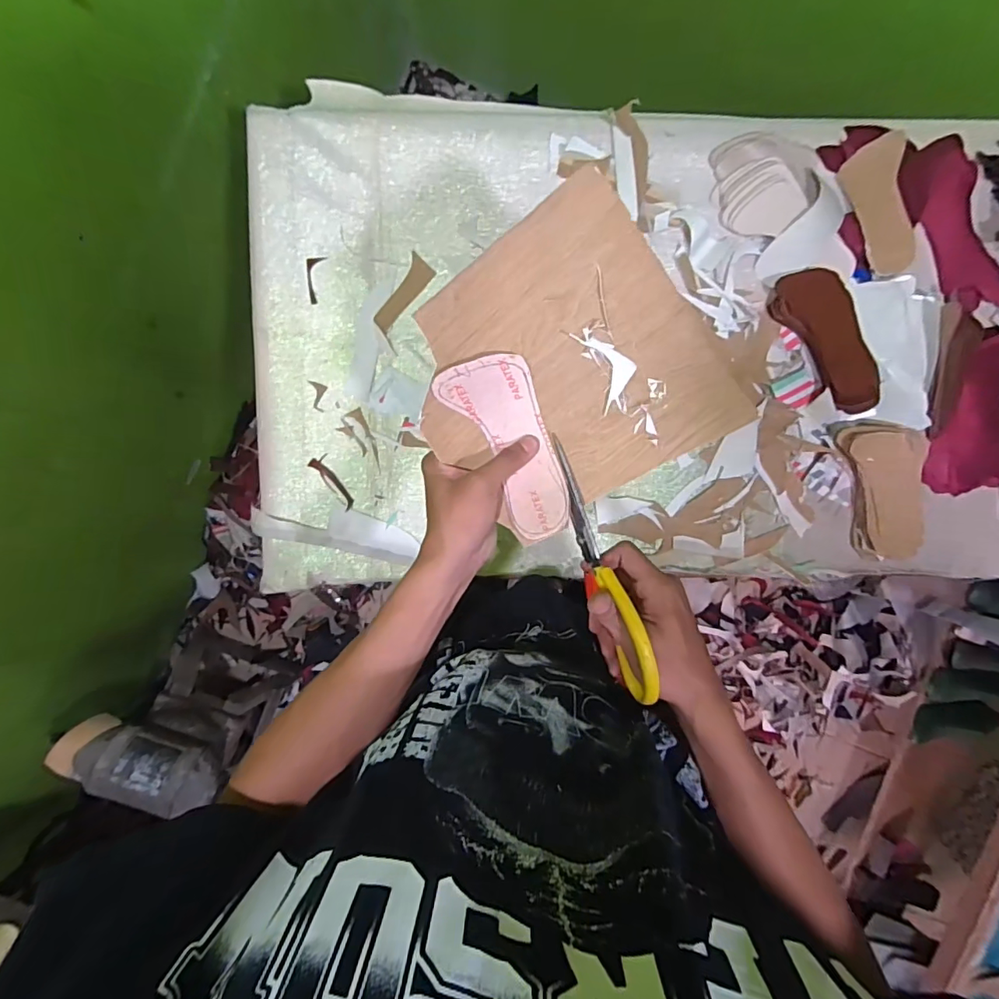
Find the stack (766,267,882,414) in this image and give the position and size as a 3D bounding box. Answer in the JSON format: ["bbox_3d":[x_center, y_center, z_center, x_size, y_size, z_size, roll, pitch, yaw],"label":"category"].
[{"bbox_3d":[0.434,-0.208,0.659,0.078,0.040,0.198,-31,94,0],"label":"stack"}]

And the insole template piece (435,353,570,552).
[{"bbox_3d":[0.009,-0.040,0.402,0.069,0.037,0.145,-22,97,-1],"label":"insole template piece"}]

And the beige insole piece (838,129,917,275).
[{"bbox_3d":[0.492,-0.379,0.654,0.069,0.010,0.166,-9,95,21],"label":"beige insole piece"}]

